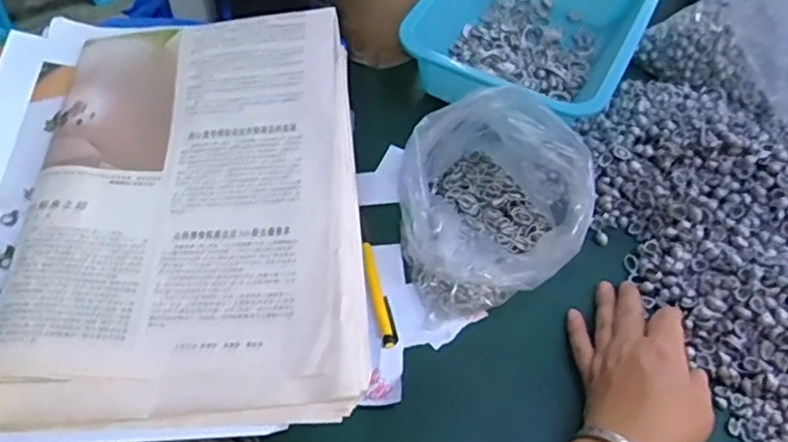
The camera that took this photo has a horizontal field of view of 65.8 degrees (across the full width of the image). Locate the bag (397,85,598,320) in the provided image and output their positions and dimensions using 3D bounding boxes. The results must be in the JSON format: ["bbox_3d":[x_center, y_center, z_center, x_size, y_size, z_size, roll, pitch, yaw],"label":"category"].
[{"bbox_3d":[0.073,-0.019,0.460,0.132,0.091,0.146,-5,55,-7],"label":"bag"}]

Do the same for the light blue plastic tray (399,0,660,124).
[{"bbox_3d":[0.135,-0.194,0.610,0.182,0.073,0.262,28,57,16],"label":"light blue plastic tray"}]

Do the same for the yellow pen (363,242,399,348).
[{"bbox_3d":[-0.012,0.056,0.470,0.013,0.008,0.087,-11,56,-11],"label":"yellow pen"}]

